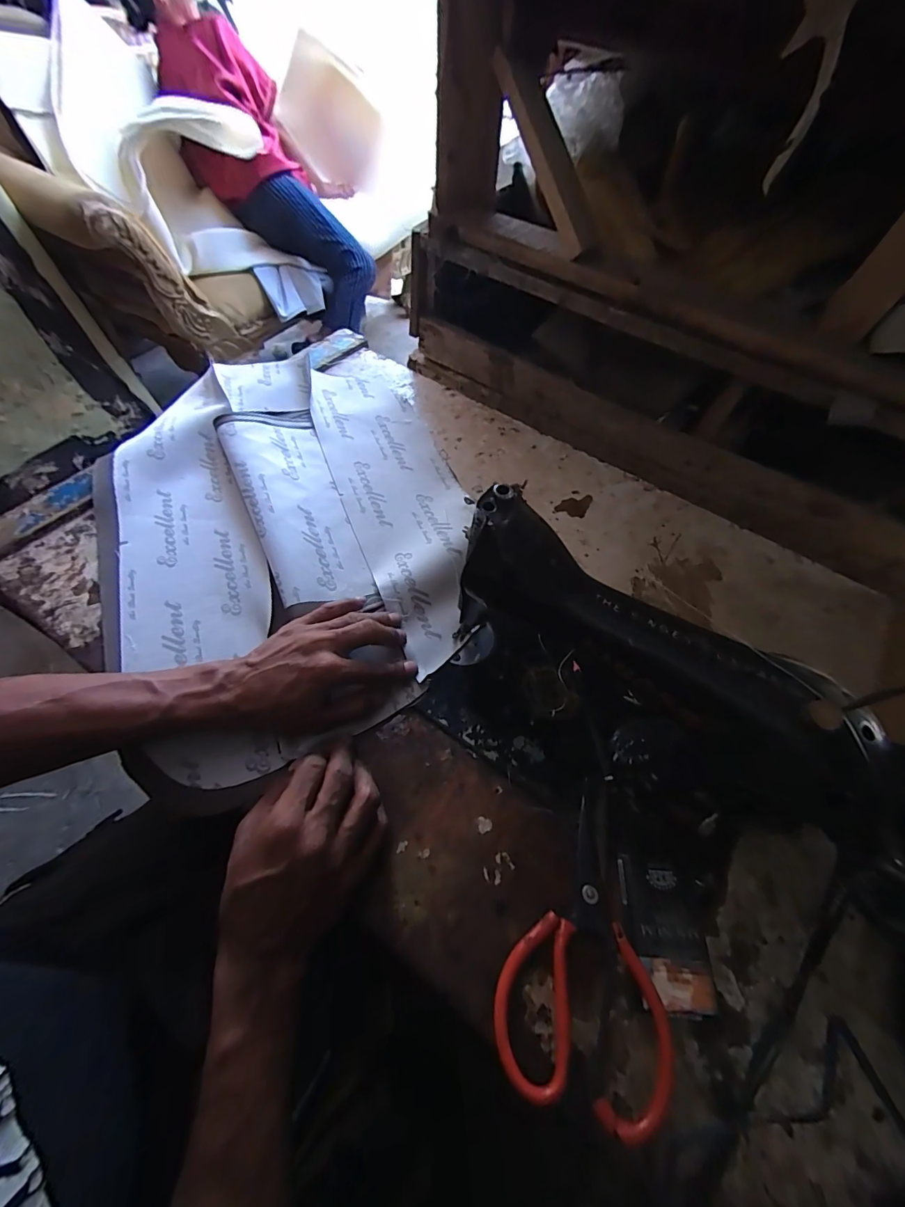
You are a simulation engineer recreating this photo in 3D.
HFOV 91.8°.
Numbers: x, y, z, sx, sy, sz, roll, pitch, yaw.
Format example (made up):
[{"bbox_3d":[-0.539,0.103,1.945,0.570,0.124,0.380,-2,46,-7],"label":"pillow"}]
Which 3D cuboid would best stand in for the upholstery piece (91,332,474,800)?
[{"bbox_3d":[-0.188,-0.121,0.512,0.401,0.033,0.586,-14,61,-13],"label":"upholstery piece"}]

